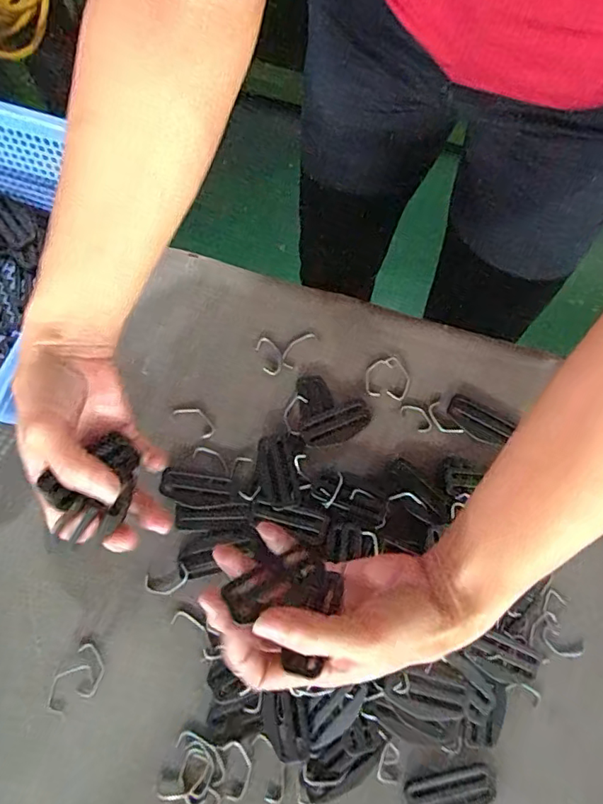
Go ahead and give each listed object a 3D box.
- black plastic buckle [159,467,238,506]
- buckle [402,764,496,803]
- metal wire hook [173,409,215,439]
[{"bbox_3d":[-0.078,0.066,0.403,0.058,0.004,0.025,9,72,2],"label":"black plastic buckle"},{"bbox_3d":[0.097,0.258,0.344,0.060,0.004,0.030,-8,72,-3],"label":"buckle"},{"bbox_3d":[-0.085,0.014,0.425,0.036,0.004,0.017,36,75,10],"label":"metal wire hook"}]

